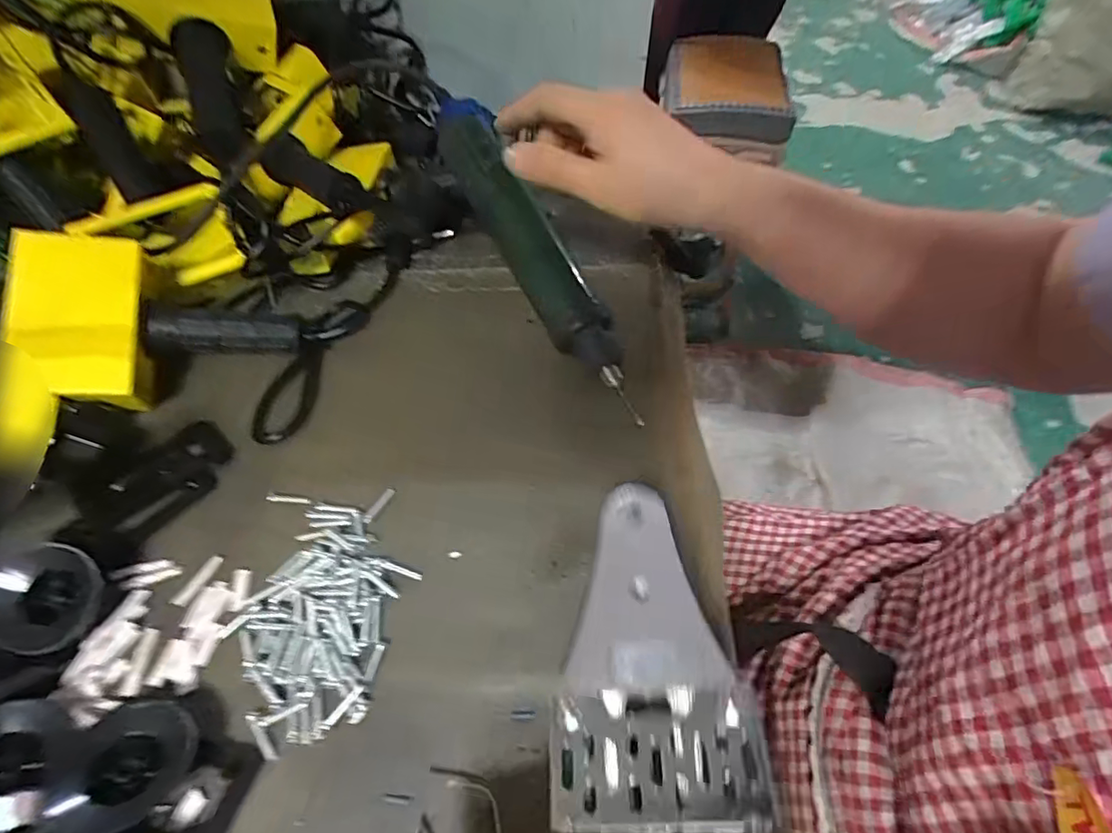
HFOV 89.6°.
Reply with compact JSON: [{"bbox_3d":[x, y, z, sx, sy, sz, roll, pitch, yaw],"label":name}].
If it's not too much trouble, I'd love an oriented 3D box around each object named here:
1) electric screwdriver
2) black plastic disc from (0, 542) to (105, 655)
[{"bbox_3d":[-0.012,-0.110,0.375,0.040,0.030,0.241,-28,82,-19],"label":"electric screwdriver"},{"bbox_3d":[-0.253,0.089,0.274,0.050,0.007,0.052,6,61,-10],"label":"black plastic disc"}]

